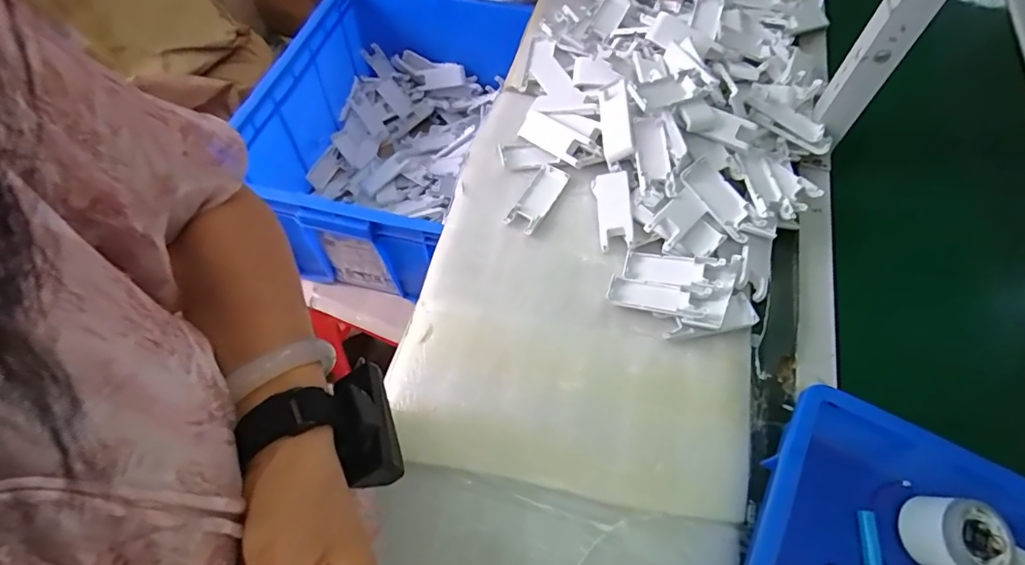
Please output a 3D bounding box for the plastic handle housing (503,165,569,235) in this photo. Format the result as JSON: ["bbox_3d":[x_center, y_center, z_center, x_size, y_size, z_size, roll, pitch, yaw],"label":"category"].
[{"bbox_3d":[0.031,-0.103,0.630,0.040,0.013,0.103,27,64,13],"label":"plastic handle housing"}]

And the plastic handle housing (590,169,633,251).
[{"bbox_3d":[0.122,-0.087,0.619,0.043,0.020,0.100,-12,60,15],"label":"plastic handle housing"}]

